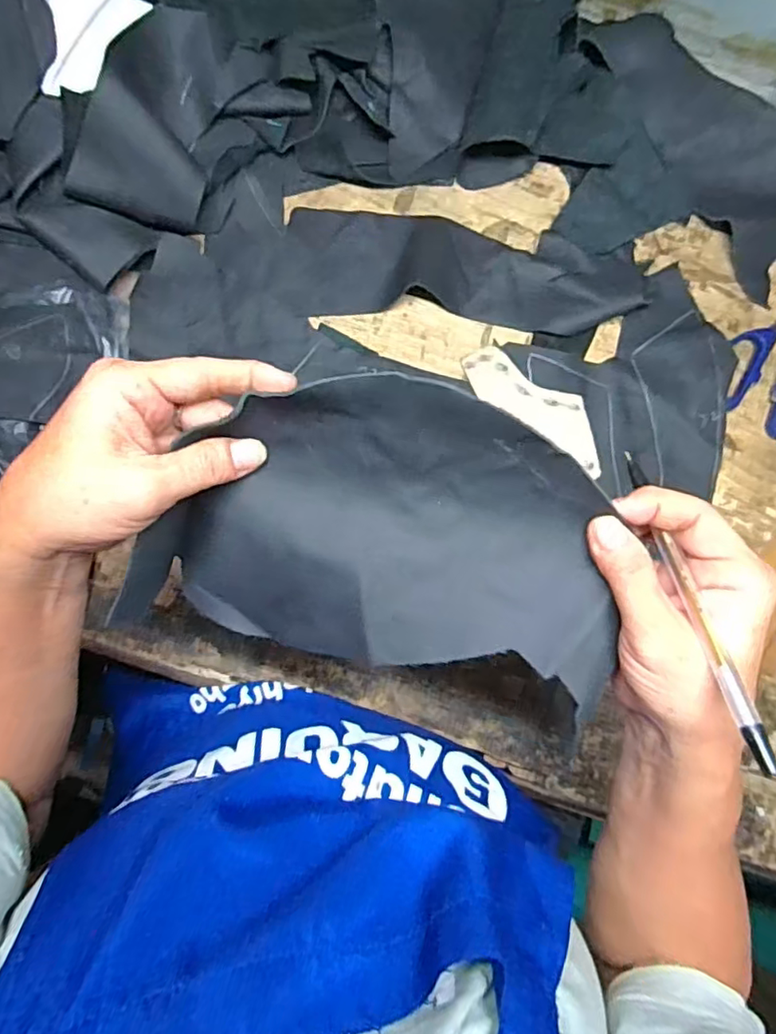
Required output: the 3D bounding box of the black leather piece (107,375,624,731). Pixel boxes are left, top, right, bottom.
[{"bbox_3d":[-0.012,0.006,0.256,0.221,0.028,0.127,9,103,8],"label":"black leather piece"}]

